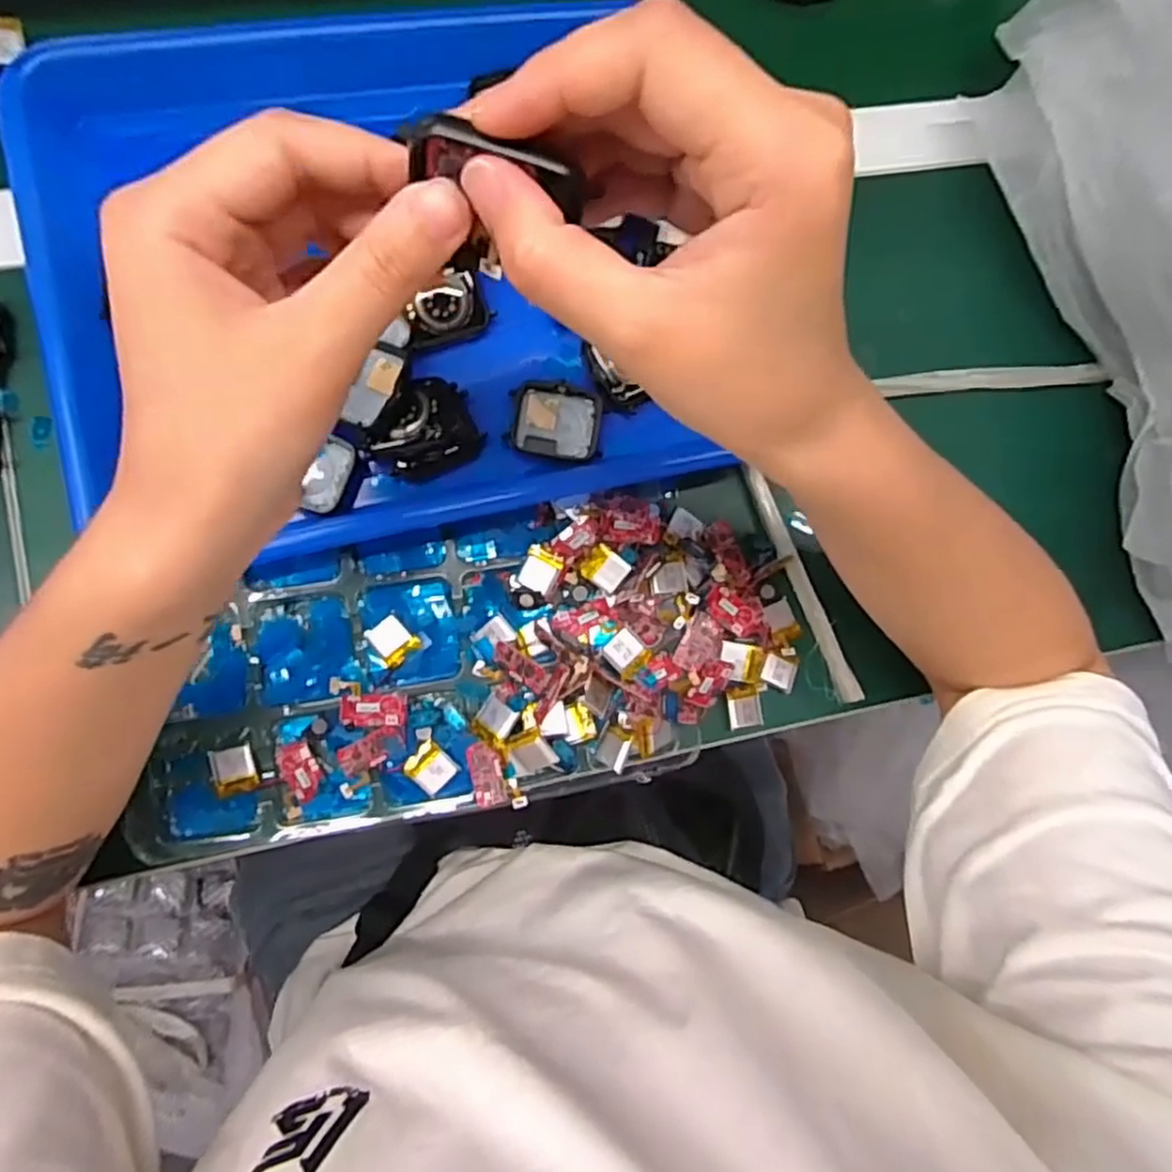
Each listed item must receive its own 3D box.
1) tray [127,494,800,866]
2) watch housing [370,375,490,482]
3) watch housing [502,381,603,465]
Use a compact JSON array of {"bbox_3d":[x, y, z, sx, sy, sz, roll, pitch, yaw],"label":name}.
[{"bbox_3d":[-0.051,0.037,0.347,0.310,0.028,0.132,-12,87,-6],"label":"tray"},{"bbox_3d":[-0.074,-0.072,0.333,0.046,0.018,0.038,-30,87,-9],"label":"watch housing"},{"bbox_3d":[-0.015,-0.080,0.351,0.044,0.006,0.036,8,82,-6],"label":"watch housing"}]

